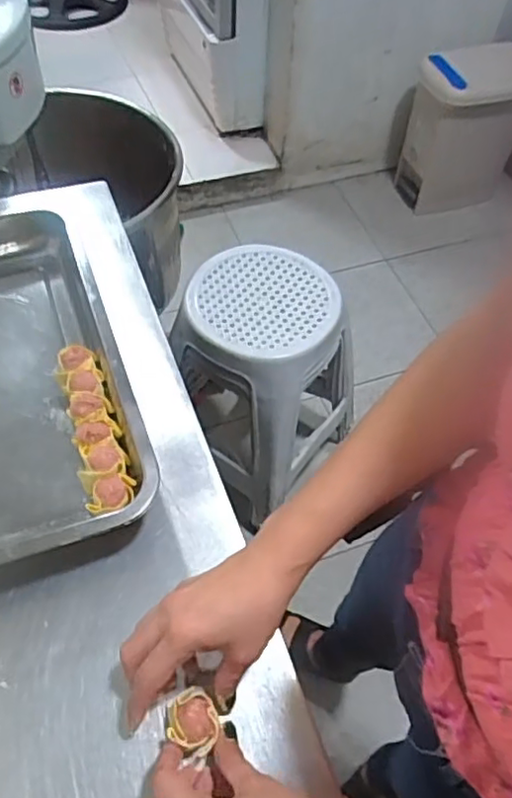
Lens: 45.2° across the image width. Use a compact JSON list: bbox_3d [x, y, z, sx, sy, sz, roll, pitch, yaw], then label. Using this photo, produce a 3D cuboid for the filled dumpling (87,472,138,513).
[{"bbox_3d":[-0.115,0.081,0.499,0.032,0.034,0.033,2,55,-2],"label":"filled dumpling"}]

